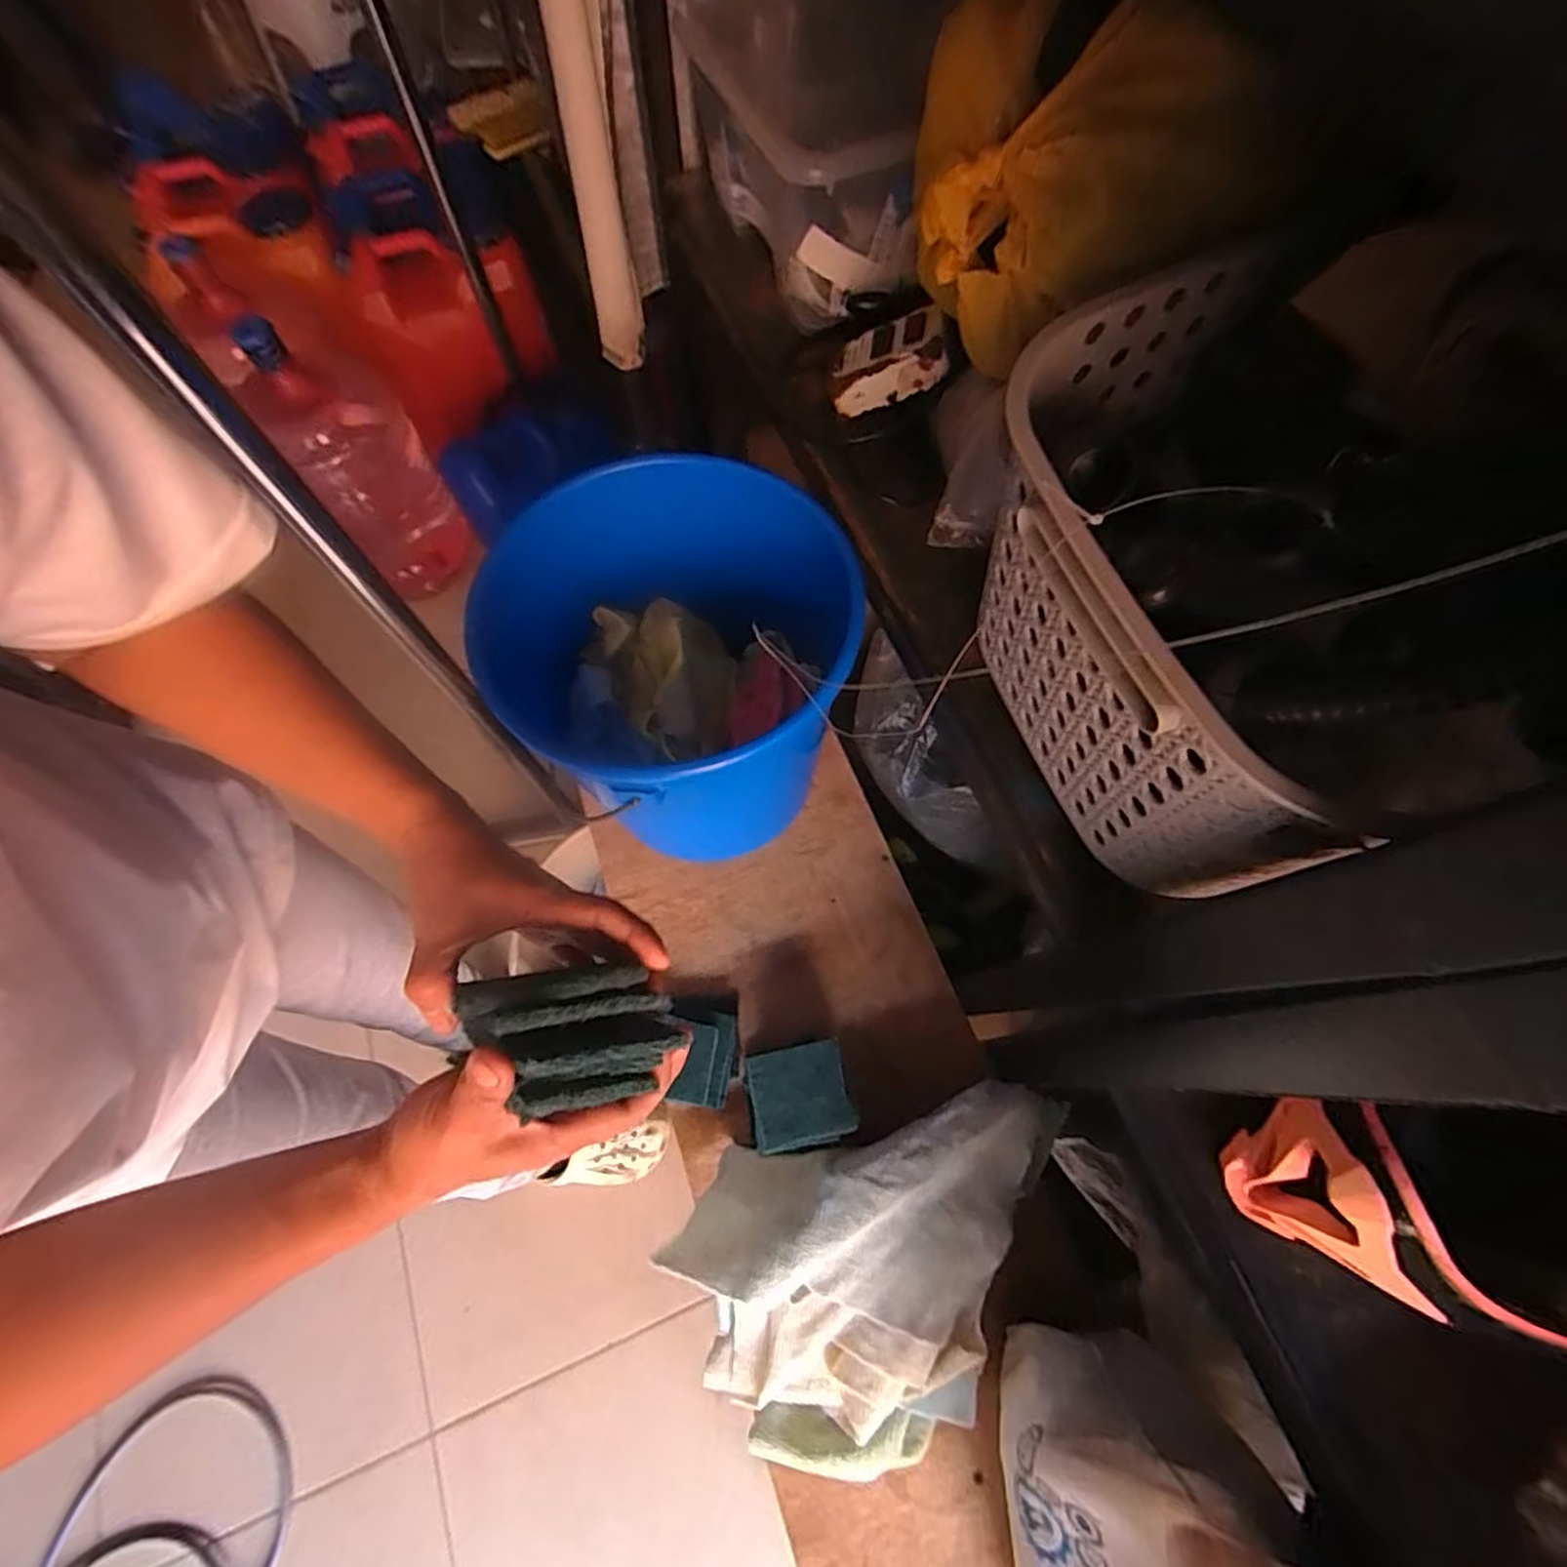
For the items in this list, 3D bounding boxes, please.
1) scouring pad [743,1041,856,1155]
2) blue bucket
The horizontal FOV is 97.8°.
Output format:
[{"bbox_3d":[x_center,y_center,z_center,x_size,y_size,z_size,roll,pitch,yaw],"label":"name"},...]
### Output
[{"bbox_3d":[0.013,0.270,0.586,0.084,0.010,0.082,-13,79,7],"label":"scouring pad"},{"bbox_3d":[-0.094,-0.103,0.652,0.249,0.277,0.259,0,67,1],"label":"blue bucket"}]

